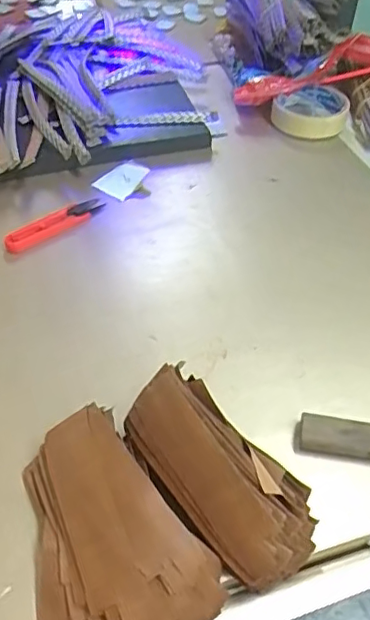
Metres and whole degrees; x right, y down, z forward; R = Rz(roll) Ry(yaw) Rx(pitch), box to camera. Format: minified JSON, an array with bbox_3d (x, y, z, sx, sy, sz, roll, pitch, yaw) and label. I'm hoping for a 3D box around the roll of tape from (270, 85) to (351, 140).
[{"bbox_3d":[0.145,-0.231,0.668,0.086,0.030,0.086,7,48,5],"label":"roll of tape"}]

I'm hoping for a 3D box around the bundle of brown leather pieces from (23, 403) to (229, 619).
[{"bbox_3d":[-0.050,0.129,0.324,0.086,0.047,0.140,-27,54,-24],"label":"bundle of brown leather pieces"}]

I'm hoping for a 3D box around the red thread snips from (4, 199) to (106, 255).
[{"bbox_3d":[-0.119,-0.081,0.531,0.102,0.014,0.021,-34,57,-28],"label":"red thread snips"}]

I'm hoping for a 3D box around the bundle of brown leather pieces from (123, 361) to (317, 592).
[{"bbox_3d":[0.018,0.096,0.348,0.062,0.058,0.134,-31,56,-26],"label":"bundle of brown leather pieces"}]

